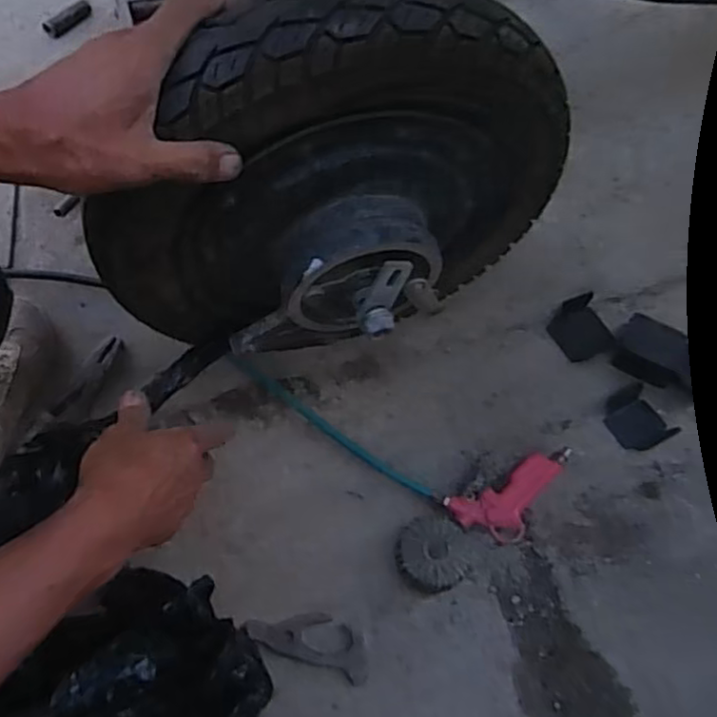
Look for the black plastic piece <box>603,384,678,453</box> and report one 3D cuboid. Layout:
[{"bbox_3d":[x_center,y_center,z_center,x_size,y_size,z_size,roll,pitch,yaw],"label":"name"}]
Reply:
[{"bbox_3d":[0.311,0.068,0.760,0.062,0.016,0.071,-25,65,-16],"label":"black plastic piece"}]

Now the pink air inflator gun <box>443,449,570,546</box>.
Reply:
[{"bbox_3d":[0.171,0.146,0.712,0.153,0.027,0.064,-23,65,-15],"label":"pink air inflator gun"}]

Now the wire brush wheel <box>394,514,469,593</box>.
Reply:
[{"bbox_3d":[0.073,0.193,0.672,0.070,0.031,0.068,-2,61,-4],"label":"wire brush wheel"}]

